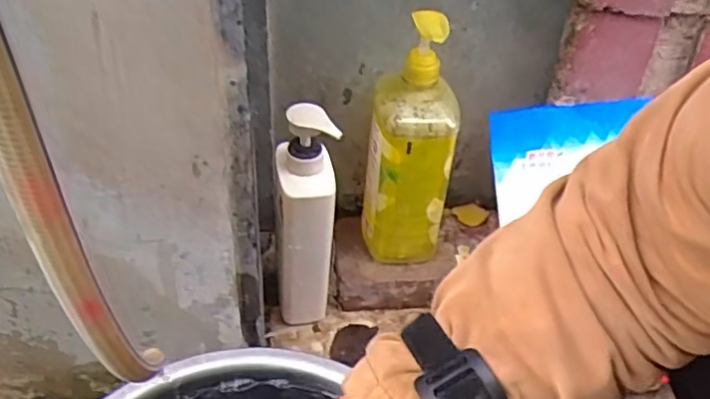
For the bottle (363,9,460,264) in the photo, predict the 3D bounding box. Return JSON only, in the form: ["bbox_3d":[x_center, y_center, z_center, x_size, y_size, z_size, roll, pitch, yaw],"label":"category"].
[{"bbox_3d":[0.059,-0.052,0.647,0.082,0.257,0.070,-7,43,-15],"label":"bottle"}]

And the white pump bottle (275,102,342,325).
[{"bbox_3d":[-0.050,0.021,0.635,0.055,0.247,0.066,0,41,-8],"label":"white pump bottle"}]

